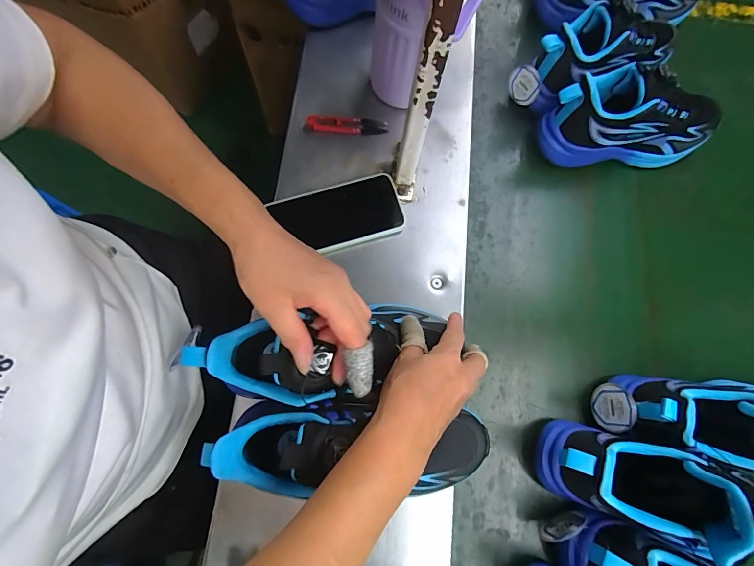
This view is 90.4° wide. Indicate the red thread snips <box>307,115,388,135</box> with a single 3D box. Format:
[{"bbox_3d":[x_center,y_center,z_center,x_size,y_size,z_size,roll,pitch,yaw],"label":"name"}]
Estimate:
[{"bbox_3d":[-0.038,-0.202,0.479,0.100,0.021,0.018,-1,69,-2],"label":"red thread snips"}]

